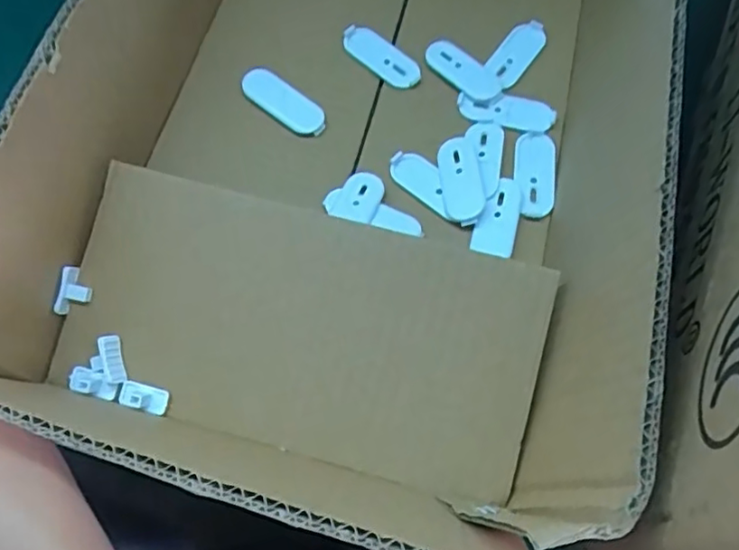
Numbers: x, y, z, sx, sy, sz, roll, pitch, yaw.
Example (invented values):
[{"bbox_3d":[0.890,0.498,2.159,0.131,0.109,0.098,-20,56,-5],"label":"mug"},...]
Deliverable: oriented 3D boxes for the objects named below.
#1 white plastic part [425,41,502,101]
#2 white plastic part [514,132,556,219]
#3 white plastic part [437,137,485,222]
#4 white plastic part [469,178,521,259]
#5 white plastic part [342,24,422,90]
[{"bbox_3d":[0.051,-0.111,0.330,0.020,0.004,0.046,-37,72,-17],"label":"white plastic part"},{"bbox_3d":[0.082,-0.050,0.302,0.020,0.004,0.049,8,65,1],"label":"white plastic part"},{"bbox_3d":[0.045,-0.048,0.299,0.019,0.005,0.047,-3,65,-4],"label":"white plastic part"},{"bbox_3d":[0.061,-0.028,0.291,0.019,0.004,0.041,15,65,5],"label":"white plastic part"},{"bbox_3d":[0.007,-0.120,0.337,0.019,0.006,0.050,-42,73,-19],"label":"white plastic part"}]

